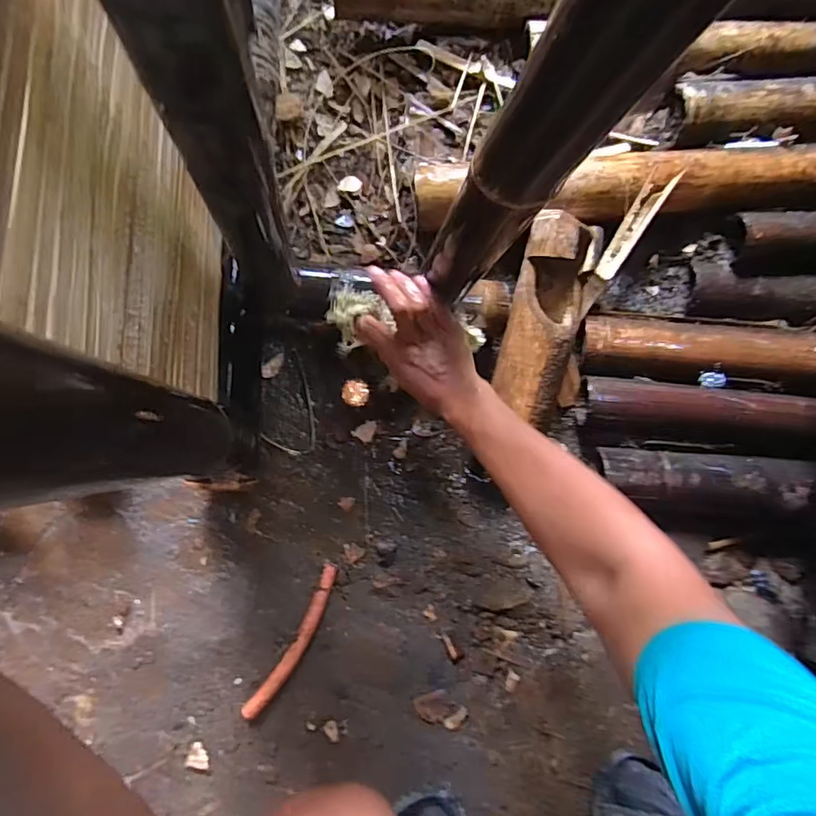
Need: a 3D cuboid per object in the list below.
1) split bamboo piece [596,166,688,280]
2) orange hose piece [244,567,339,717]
[{"bbox_3d":[0.277,-0.225,0.663,0.031,0.016,0.143,31,108,3],"label":"split bamboo piece"},{"bbox_3d":[-0.130,0.270,0.629,0.028,0.024,0.184,29,82,3],"label":"orange hose piece"}]

